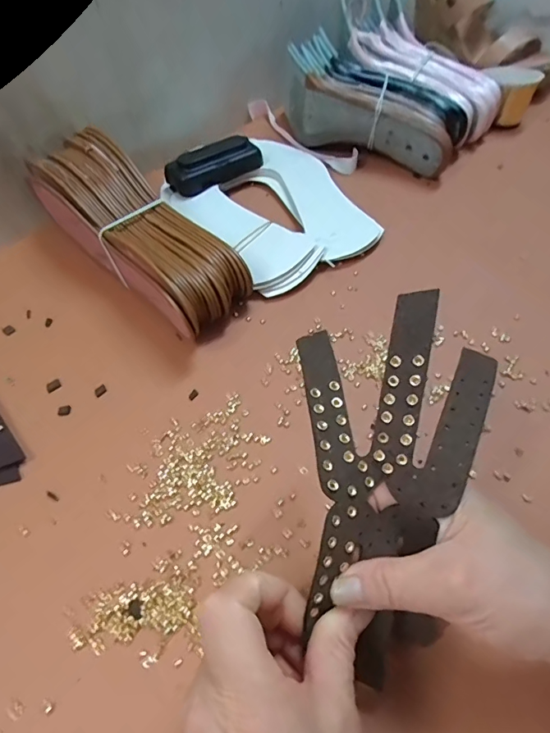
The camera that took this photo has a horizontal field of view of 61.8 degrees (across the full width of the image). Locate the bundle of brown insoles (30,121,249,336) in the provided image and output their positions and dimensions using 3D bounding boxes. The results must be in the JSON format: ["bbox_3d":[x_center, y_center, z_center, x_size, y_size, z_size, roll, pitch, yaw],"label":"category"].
[{"bbox_3d":[-0.129,-0.122,0.423,0.083,0.084,0.236,-38,62,-24],"label":"bundle of brown insoles"}]

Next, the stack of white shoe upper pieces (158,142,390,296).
[{"bbox_3d":[-0.006,-0.168,0.493,0.173,0.022,0.216,-23,57,-15],"label":"stack of white shoe upper pieces"}]

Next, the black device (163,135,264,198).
[{"bbox_3d":[-0.066,-0.228,0.518,0.106,0.024,0.049,-30,59,-19],"label":"black device"}]

